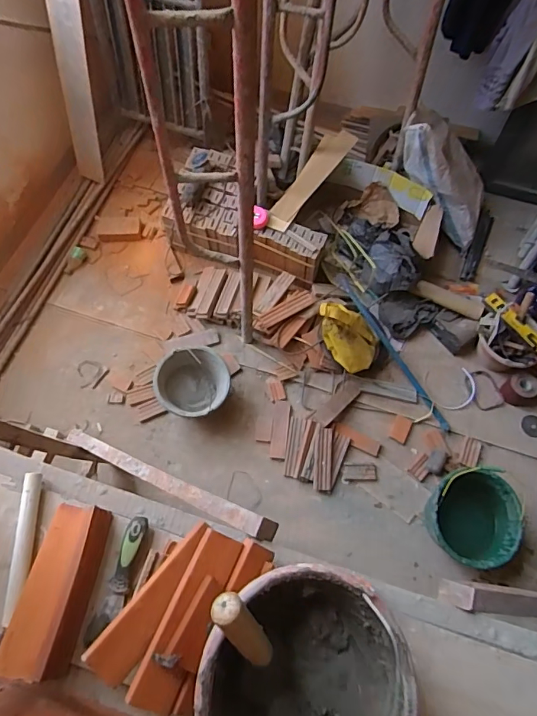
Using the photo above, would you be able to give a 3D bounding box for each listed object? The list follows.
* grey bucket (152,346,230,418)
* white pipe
[{"bbox_3d":[-0.285,0.108,1.766,0.267,0.208,0.242,-28,70,-14],"label":"grey bucket"},{"bbox_3d":[-0.380,0.288,0.716,0.027,0.022,0.210,-2,66,-3],"label":"white pipe"}]

